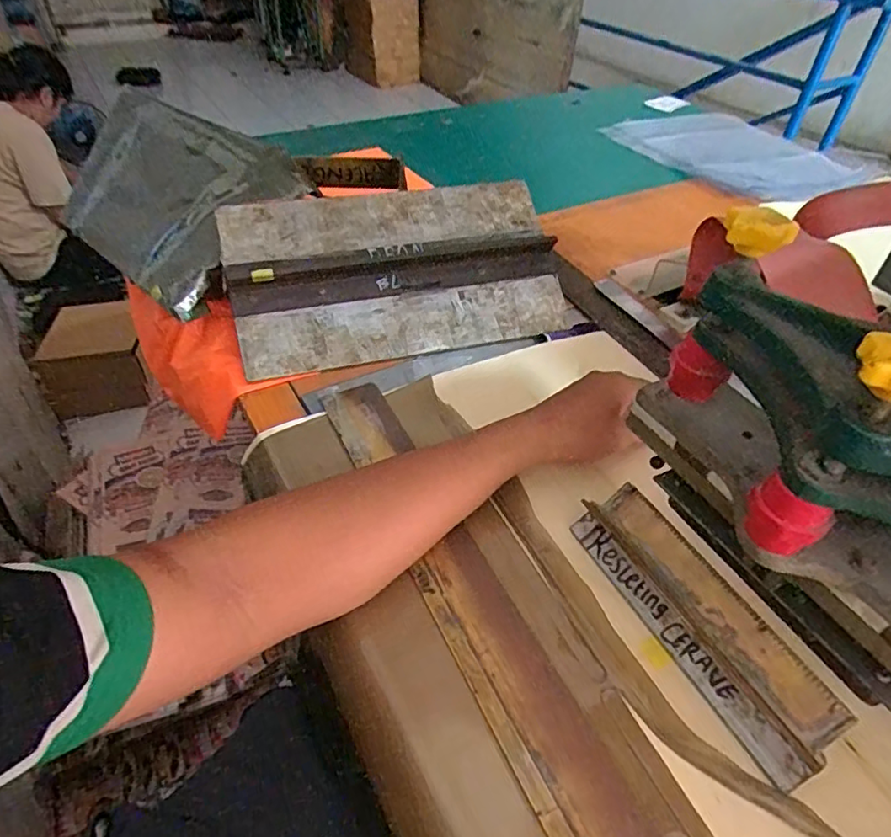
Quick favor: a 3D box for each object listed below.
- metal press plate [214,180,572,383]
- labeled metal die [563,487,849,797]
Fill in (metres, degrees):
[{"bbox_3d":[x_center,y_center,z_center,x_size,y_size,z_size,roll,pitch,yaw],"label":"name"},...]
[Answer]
[{"bbox_3d":[-0.051,-0.161,0.643,0.350,0.022,0.196,-11,78,-14],"label":"metal press plate"},{"bbox_3d":[0.166,0.129,0.394,0.041,0.045,0.199,-19,48,-21],"label":"labeled metal die"}]

